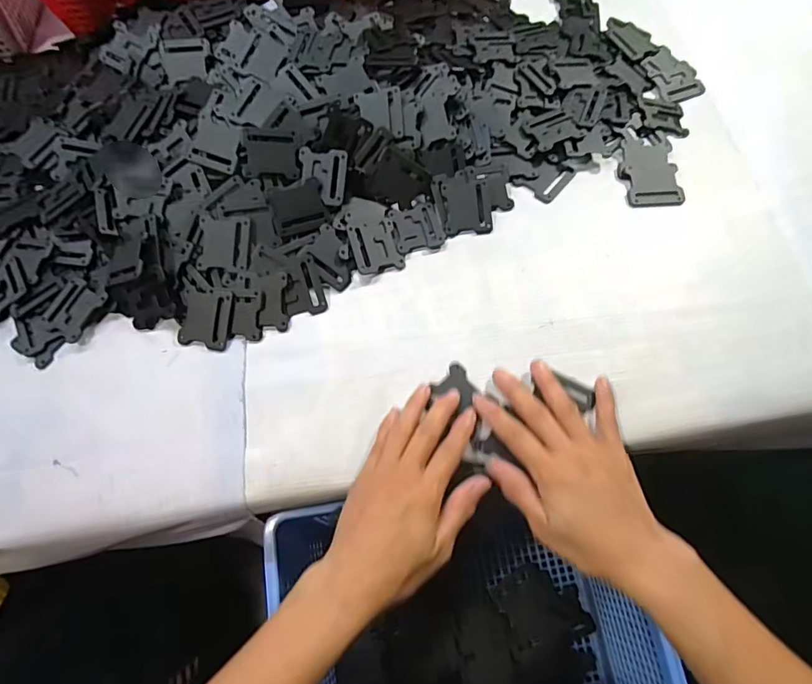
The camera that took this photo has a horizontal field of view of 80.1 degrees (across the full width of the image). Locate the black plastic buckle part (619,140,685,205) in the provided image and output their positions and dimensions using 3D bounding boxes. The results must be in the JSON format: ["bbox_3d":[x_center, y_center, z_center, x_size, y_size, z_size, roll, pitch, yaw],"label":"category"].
[{"bbox_3d":[0.230,-0.160,0.456,0.051,0.006,0.074,-3,66,1],"label":"black plastic buckle part"}]

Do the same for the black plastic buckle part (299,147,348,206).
[{"bbox_3d":[-0.075,-0.149,0.433,0.042,0.004,0.051,4,83,-1],"label":"black plastic buckle part"}]

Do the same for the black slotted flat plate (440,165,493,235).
[{"bbox_3d":[0.056,-0.130,0.447,0.041,0.007,0.062,-7,86,3],"label":"black slotted flat plate"}]

